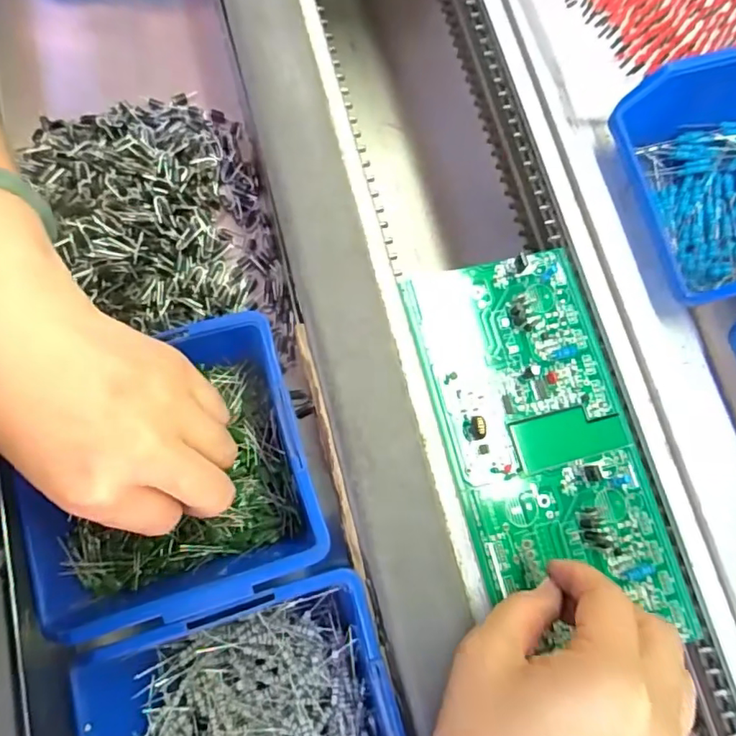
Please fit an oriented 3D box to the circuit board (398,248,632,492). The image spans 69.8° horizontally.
[{"bbox_3d":[0.076,-0.003,0.273,0.094,0.015,0.110,-12,79,-7],"label":"circuit board"}]

